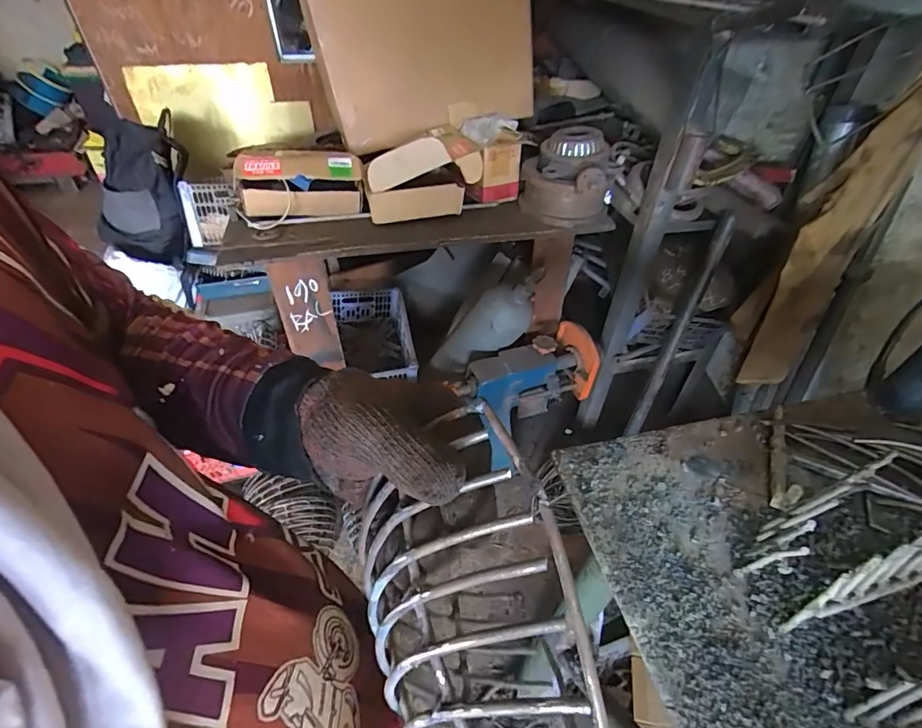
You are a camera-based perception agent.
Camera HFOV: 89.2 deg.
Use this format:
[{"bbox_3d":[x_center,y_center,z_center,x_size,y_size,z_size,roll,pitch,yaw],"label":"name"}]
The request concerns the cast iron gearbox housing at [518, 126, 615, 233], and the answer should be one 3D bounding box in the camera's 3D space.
[{"bbox_3d":[0.262,-0.443,1.125,0.229,0.184,0.176,4,43,5],"label":"cast iron gearbox housing"}]

